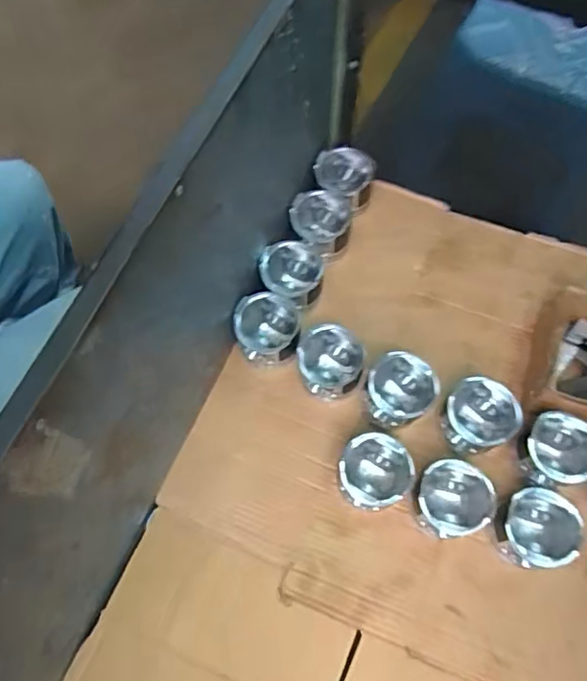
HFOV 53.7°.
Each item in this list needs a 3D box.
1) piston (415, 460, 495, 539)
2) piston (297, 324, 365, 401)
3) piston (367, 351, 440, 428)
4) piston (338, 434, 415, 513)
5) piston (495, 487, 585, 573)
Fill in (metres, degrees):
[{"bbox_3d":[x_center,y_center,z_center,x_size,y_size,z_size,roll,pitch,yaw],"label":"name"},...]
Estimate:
[{"bbox_3d":[0.184,0.190,0.682,0.078,0.077,0.087,33,69,13],"label":"piston"},{"bbox_3d":[0.048,0.032,0.746,0.080,0.078,0.079,0,68,1],"label":"piston"},{"bbox_3d":[0.136,0.061,0.724,0.085,0.078,0.085,26,68,12],"label":"piston"},{"bbox_3d":[0.097,0.161,0.696,0.081,0.076,0.089,0,68,1],"label":"piston"},{"bbox_3d":[0.271,0.218,0.666,0.082,0.090,0.081,-7,68,-2],"label":"piston"}]

